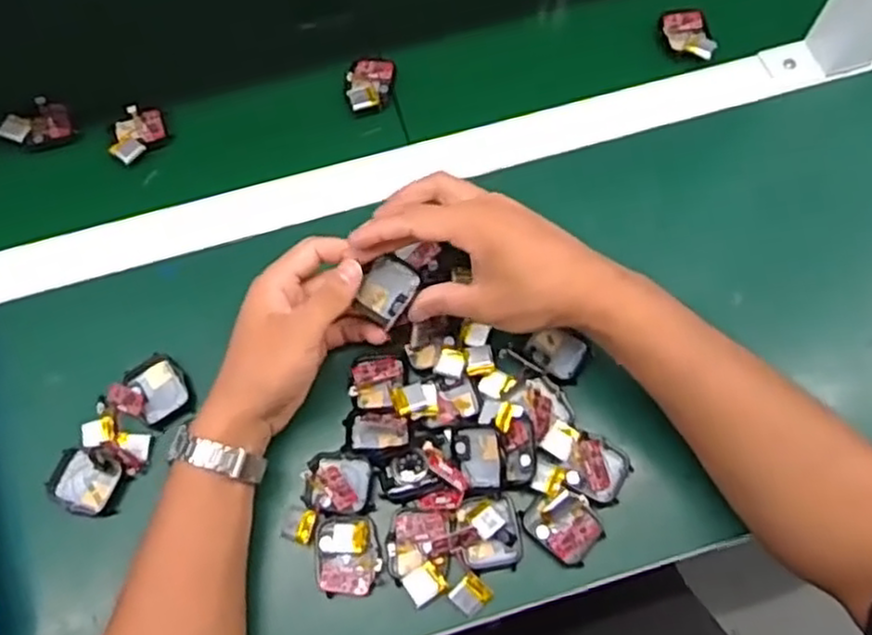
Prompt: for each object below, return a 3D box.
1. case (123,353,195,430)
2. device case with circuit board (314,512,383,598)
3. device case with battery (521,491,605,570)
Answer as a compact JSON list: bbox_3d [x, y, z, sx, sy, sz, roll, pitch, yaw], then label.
[{"bbox_3d":[-0.186,0.049,0.490,0.035,0.013,0.044,-32,71,-11],"label":"case"},{"bbox_3d":[-0.056,0.148,0.449,0.040,0.010,0.048,-11,69,-3],"label":"device case with circuit board"},{"bbox_3d":[0.080,0.129,0.451,0.039,0.015,0.044,-41,73,-14],"label":"device case with battery"}]

